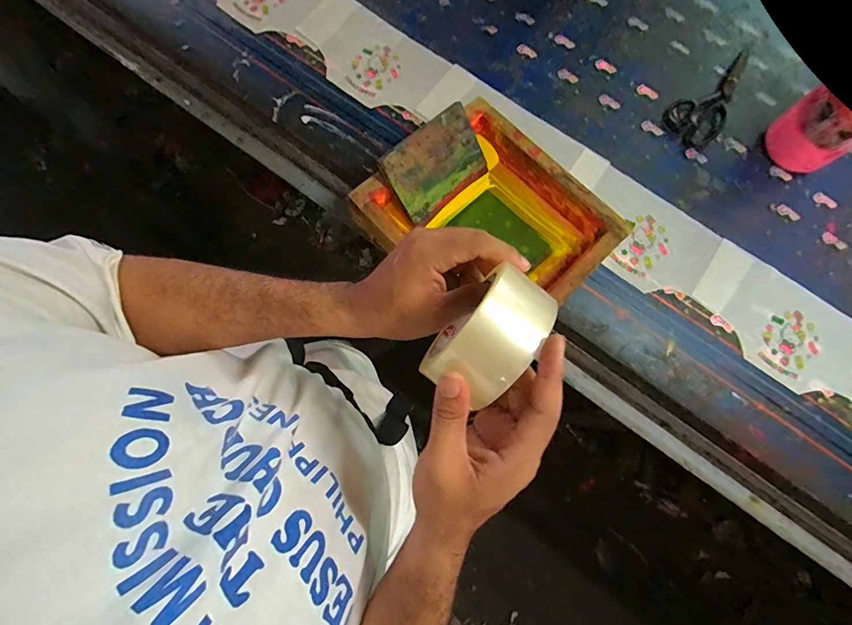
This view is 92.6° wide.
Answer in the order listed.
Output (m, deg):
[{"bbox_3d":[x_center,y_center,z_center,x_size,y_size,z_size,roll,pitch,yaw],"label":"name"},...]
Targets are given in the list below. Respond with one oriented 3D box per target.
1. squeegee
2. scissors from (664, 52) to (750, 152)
[{"bbox_3d":[0.016,-0.194,0.542,0.146,0.008,0.104,-42,124,-17],"label":"squeegee"},{"bbox_3d":[0.452,-0.332,0.630,0.205,0.006,0.079,-42,83,-8],"label":"scissors"}]

